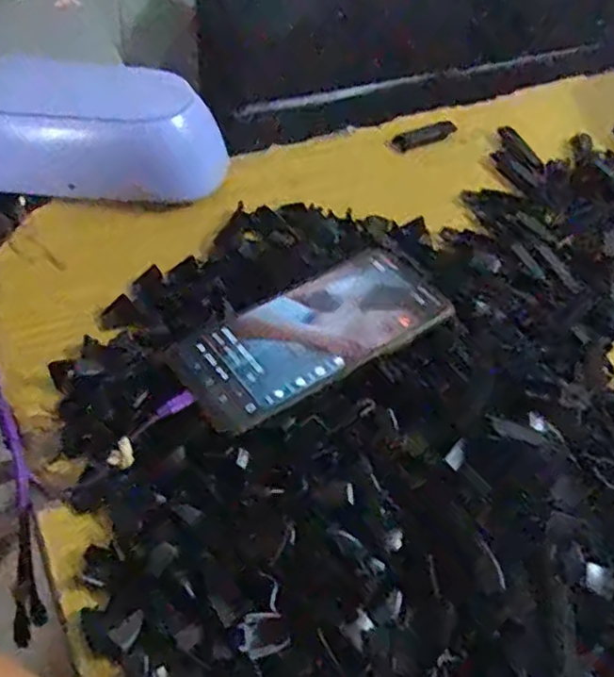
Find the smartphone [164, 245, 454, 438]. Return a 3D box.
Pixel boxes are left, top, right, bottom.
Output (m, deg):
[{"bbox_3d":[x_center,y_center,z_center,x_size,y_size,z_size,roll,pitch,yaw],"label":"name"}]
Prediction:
[{"bbox_3d":[0.006,-0.007,0.407,0.170,0.007,0.079,-27,59,-26],"label":"smartphone"}]

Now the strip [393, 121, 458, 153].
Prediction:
[{"bbox_3d":[0.107,-0.183,0.608,0.070,0.006,0.019,-22,58,-24],"label":"strip"}]

